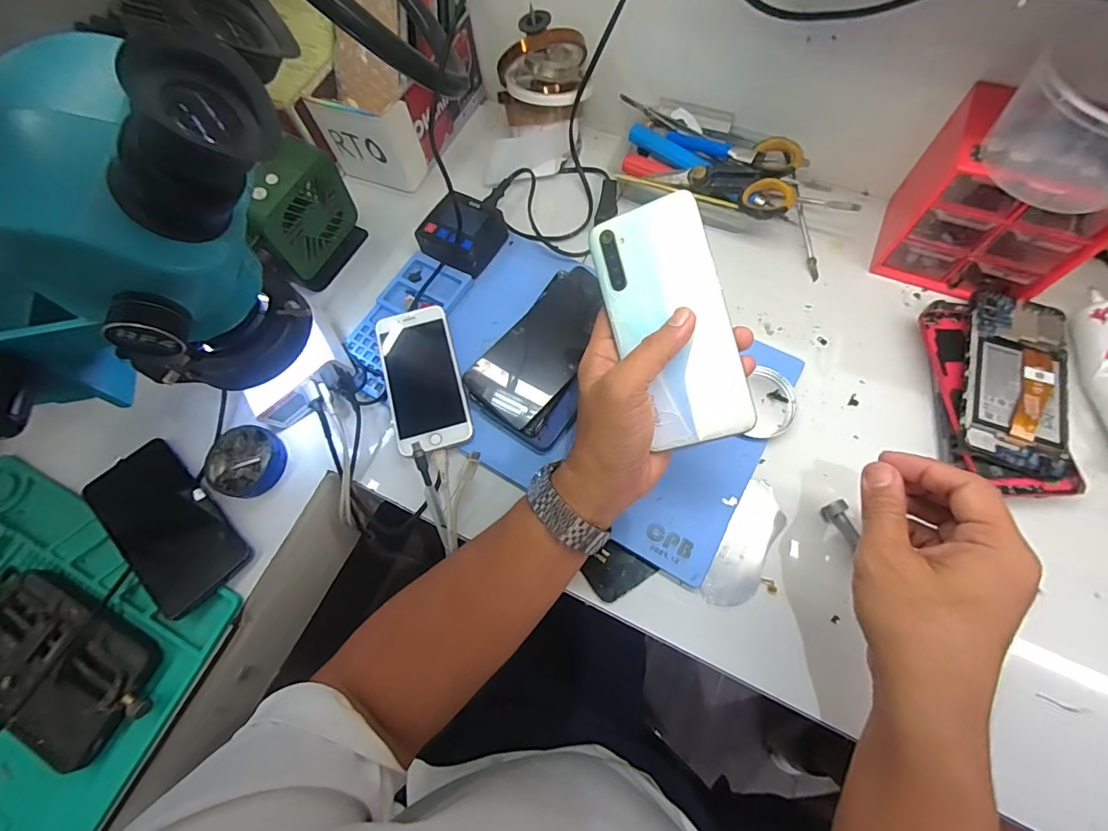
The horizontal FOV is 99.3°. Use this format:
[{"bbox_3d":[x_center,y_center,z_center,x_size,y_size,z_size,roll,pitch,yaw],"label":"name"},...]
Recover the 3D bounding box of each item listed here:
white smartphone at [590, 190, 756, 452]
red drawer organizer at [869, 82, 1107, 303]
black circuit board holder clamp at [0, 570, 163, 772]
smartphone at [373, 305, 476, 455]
[{"bbox_3d":[0.075,-0.059,0.307,0.070,0.009,0.157,-16,89,19],"label":"white smartphone"},{"bbox_3d":[0.377,-0.176,0.400,0.132,0.120,0.098,25,72,14],"label":"red drawer organizer"},{"bbox_3d":[-0.393,0.186,0.365,0.184,0.020,0.097,24,70,16],"label":"black circuit board holder clamp"},{"bbox_3d":[-0.116,-0.034,0.414,0.065,0.008,0.133,-19,69,-2],"label":"smartphone"}]

